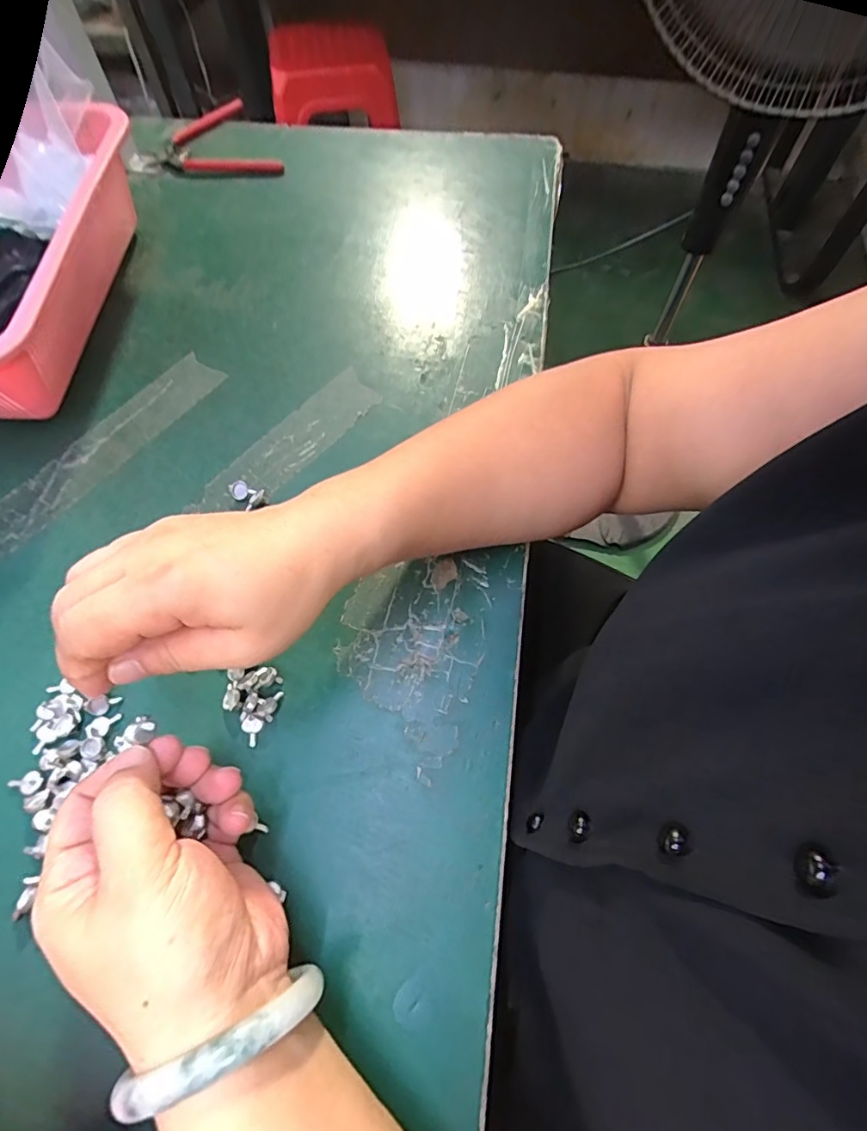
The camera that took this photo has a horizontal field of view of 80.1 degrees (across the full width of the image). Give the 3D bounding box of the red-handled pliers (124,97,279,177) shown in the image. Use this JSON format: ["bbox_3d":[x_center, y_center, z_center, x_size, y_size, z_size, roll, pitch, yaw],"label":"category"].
[{"bbox_3d":[-0.219,-0.448,0.535,0.152,0.010,0.142,4,63,2],"label":"red-handled pliers"}]

